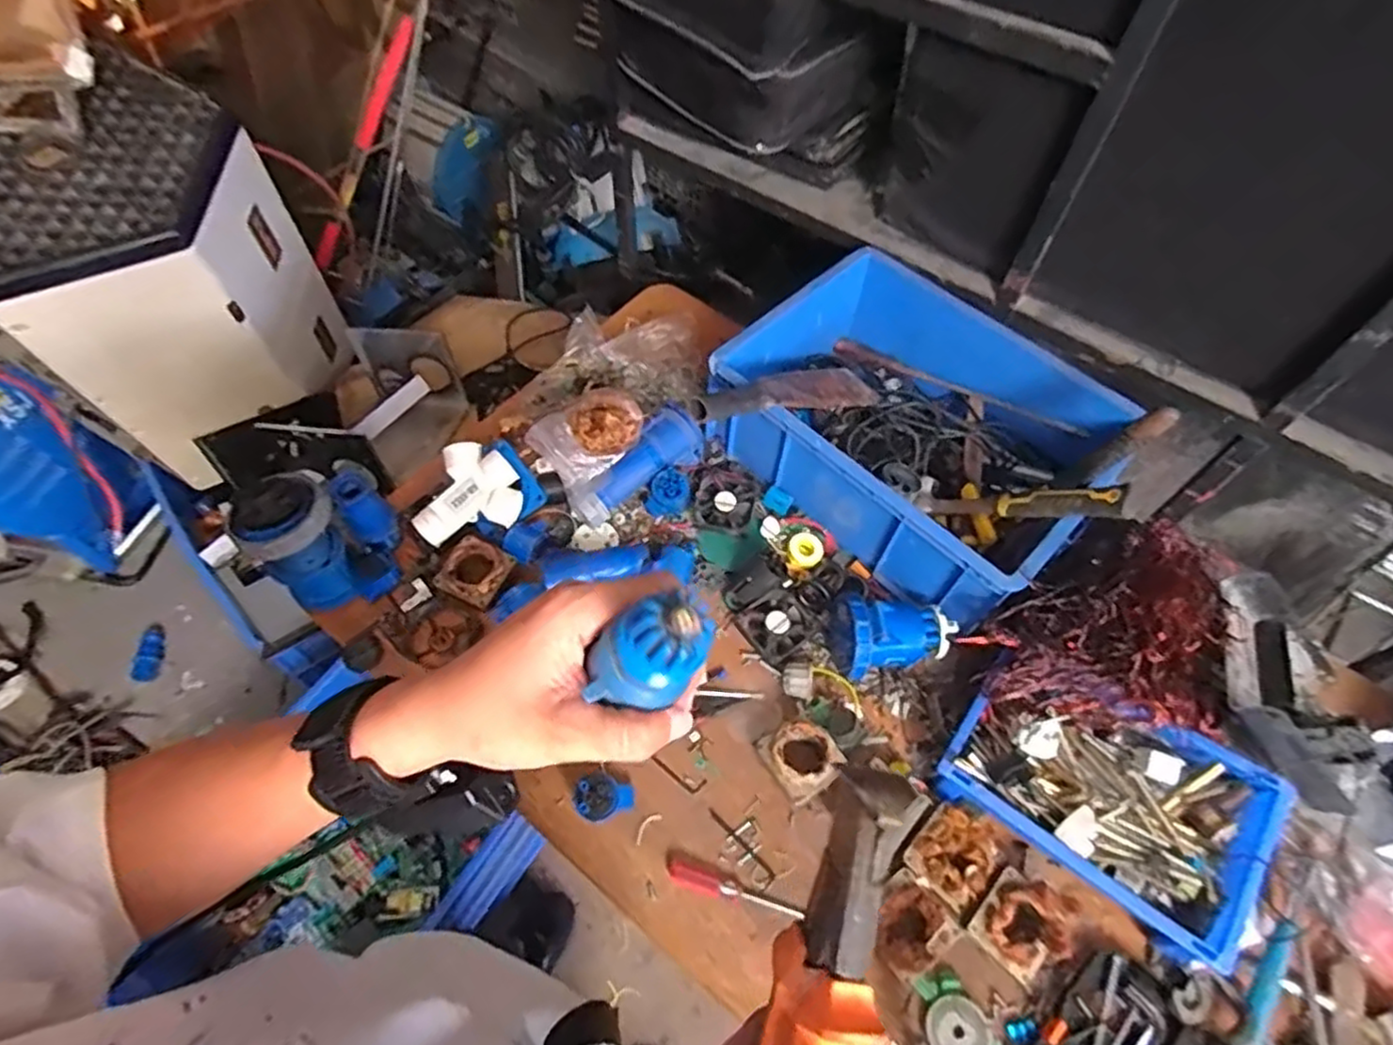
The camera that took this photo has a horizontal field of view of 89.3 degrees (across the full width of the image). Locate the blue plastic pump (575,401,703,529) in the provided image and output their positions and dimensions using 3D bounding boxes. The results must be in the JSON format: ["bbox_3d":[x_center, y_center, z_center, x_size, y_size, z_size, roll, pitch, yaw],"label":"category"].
[{"bbox_3d":[-0.073,-0.083,0.981,0.073,0.056,0.185,40,65,20],"label":"blue plastic pump"}]

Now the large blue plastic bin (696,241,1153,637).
[{"bbox_3d":[0.312,-0.142,0.996,0.469,0.172,0.411,39,64,19],"label":"large blue plastic bin"}]

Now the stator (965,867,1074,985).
[{"bbox_3d":[0.343,0.424,0.745,0.088,0.048,0.093,40,65,19],"label":"stator"}]

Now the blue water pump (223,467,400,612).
[{"bbox_3d":[-0.464,0.018,0.883,0.150,0.159,0.115,-20,62,-15],"label":"blue water pump"}]

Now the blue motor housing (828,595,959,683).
[{"bbox_3d":[0.244,0.140,0.874,0.138,0.111,0.103,-2,59,-4],"label":"blue motor housing"}]

